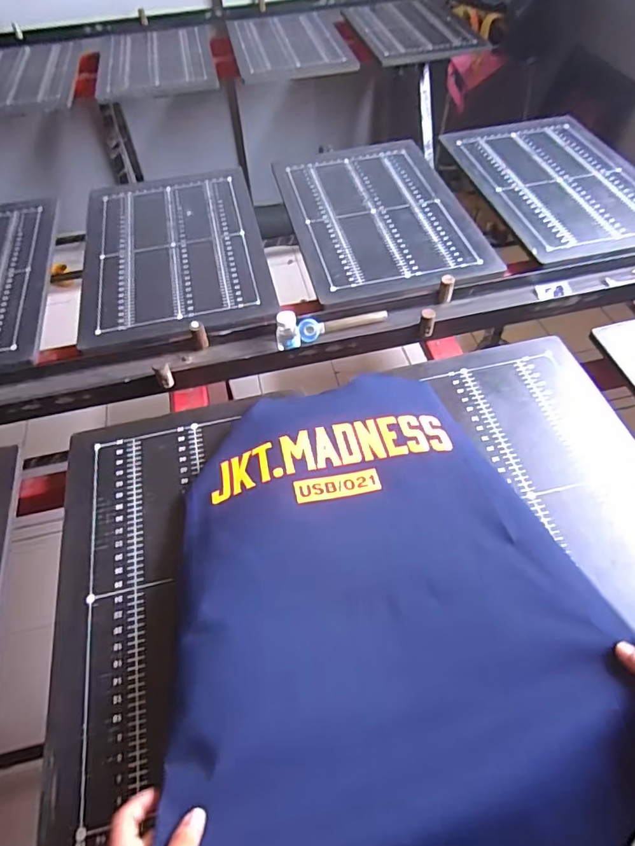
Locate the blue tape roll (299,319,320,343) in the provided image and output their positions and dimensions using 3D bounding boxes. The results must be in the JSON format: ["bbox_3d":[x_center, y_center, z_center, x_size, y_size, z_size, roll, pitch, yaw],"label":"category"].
[{"bbox_3d":[-0.016,-0.172,0.917,0.045,0.043,0.017,-7,11,-22],"label":"blue tape roll"}]

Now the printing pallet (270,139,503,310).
[{"bbox_3d":[0.134,-0.519,1.186,0.389,0.021,0.643,-11,54,-5],"label":"printing pallet"}]

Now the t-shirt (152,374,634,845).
[{"bbox_3d":[0.060,0.177,0.600,0.458,0.092,0.648,-13,54,-6],"label":"t-shirt"}]

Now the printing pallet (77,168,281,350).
[{"bbox_3d":[-0.337,-0.422,1.142,0.399,0.013,0.623,-12,54,-6],"label":"printing pallet"}]

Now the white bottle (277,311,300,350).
[{"bbox_3d":[-0.054,-0.166,0.897,0.043,0.065,0.039,-11,54,-5],"label":"white bottle"}]

